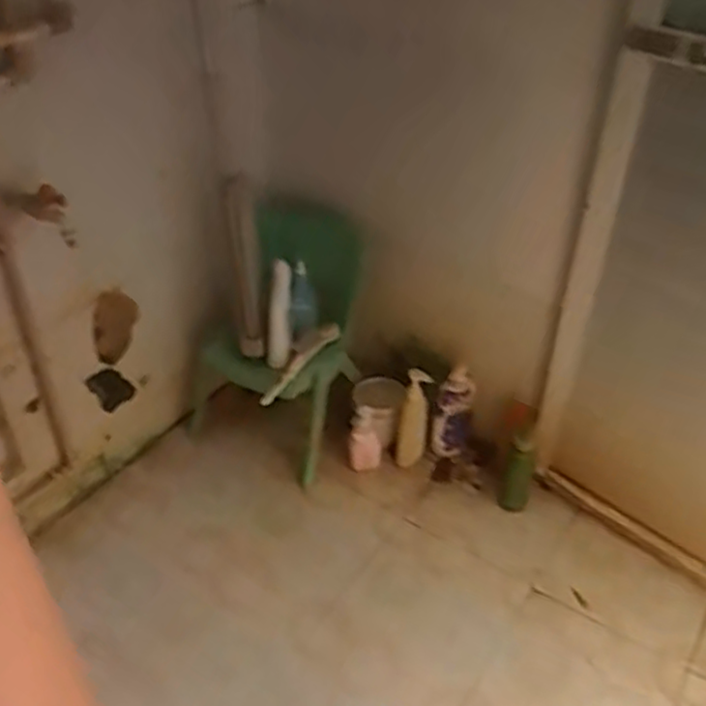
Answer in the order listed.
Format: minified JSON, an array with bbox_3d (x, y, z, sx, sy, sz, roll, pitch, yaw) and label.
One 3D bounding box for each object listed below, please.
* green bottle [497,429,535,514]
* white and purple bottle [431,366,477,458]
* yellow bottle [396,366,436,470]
[{"bbox_3d":[0.346,0.250,1.538,0.063,0.228,0.062,12,32,15],"label":"green bottle"},{"bbox_3d":[0.225,0.144,1.648,0.090,0.253,0.057,7,31,6],"label":"white and purple bottle"},{"bbox_3d":[0.136,0.157,1.638,0.059,0.266,0.066,12,32,15],"label":"yellow bottle"}]

